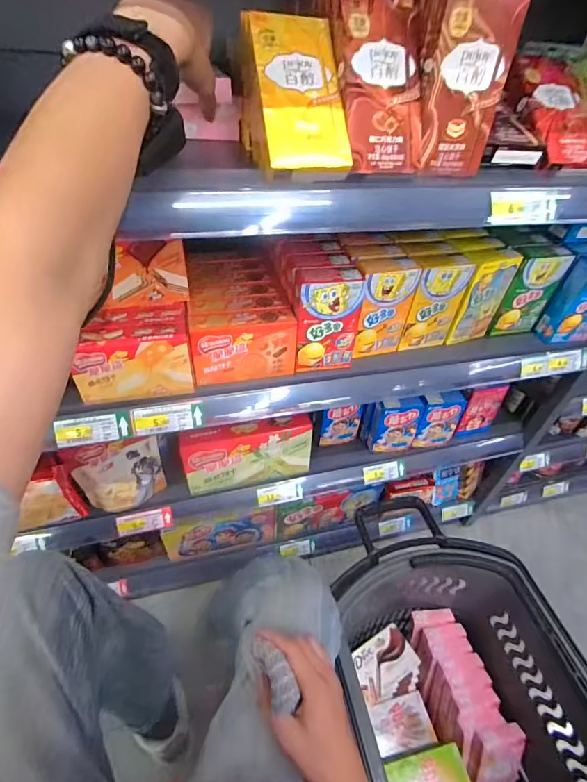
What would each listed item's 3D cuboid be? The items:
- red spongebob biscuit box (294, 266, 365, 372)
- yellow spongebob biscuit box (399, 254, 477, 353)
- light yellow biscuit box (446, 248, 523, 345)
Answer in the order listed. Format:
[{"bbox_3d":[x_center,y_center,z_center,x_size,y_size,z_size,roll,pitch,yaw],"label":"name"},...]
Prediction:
[{"bbox_3d":[0.045,-0.101,0.561,0.093,0.148,0.039,-4,45,-10],"label":"red spongebob biscuit box"},{"bbox_3d":[0.220,-0.140,0.621,0.093,0.150,0.032,-10,46,-15],"label":"yellow spongebob biscuit box"},{"bbox_3d":[0.308,-0.159,0.648,0.100,0.151,0.042,-18,48,-22],"label":"light yellow biscuit box"}]

